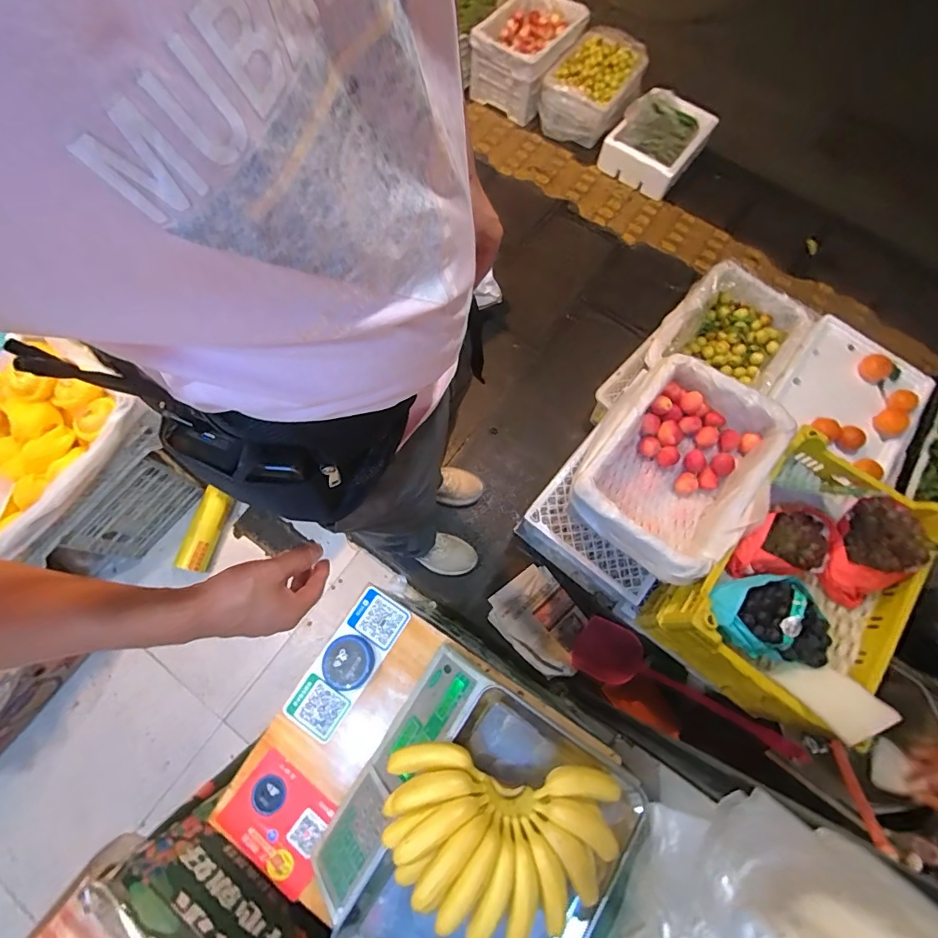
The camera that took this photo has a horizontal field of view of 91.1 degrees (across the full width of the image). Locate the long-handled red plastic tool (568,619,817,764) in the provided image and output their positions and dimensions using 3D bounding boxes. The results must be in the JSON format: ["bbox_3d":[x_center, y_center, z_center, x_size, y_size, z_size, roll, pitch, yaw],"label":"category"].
[{"bbox_3d":[0.477,0.522,1.104,0.507,0.048,0.152,15,67,46],"label":"long-handled red plastic tool"}]

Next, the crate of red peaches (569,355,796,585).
[{"bbox_3d":[0.395,-0.006,0.894,0.299,0.121,0.401,37,75,11],"label":"crate of red peaches"}]

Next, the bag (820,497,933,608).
[{"bbox_3d":[0.690,0.139,0.797,0.184,0.095,0.125,-35,75,-11],"label":"bag"}]

